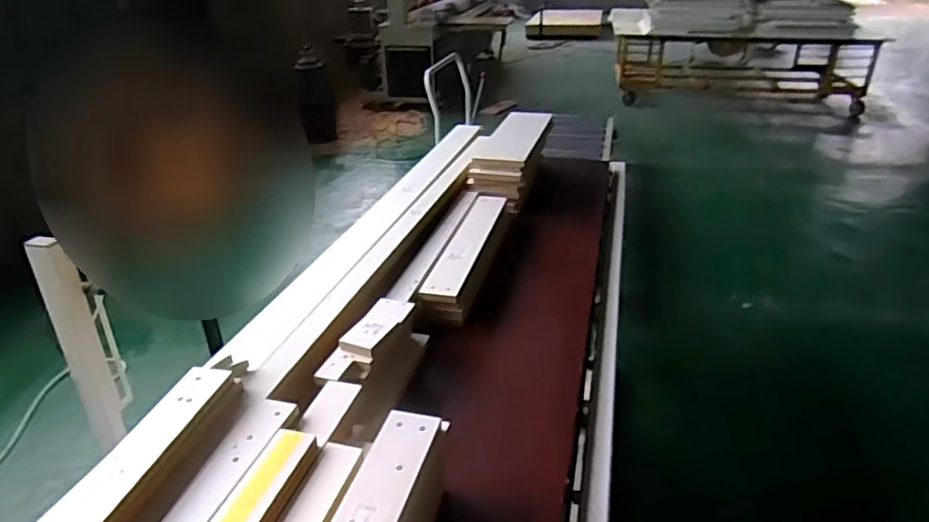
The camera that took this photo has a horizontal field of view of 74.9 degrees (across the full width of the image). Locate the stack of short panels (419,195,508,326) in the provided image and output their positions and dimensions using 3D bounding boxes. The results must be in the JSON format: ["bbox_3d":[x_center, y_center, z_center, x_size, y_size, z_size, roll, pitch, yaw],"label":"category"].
[{"bbox_3d":[0.016,-0.021,1.417,0.101,0.072,0.523,6,29,13],"label":"stack of short panels"}]

